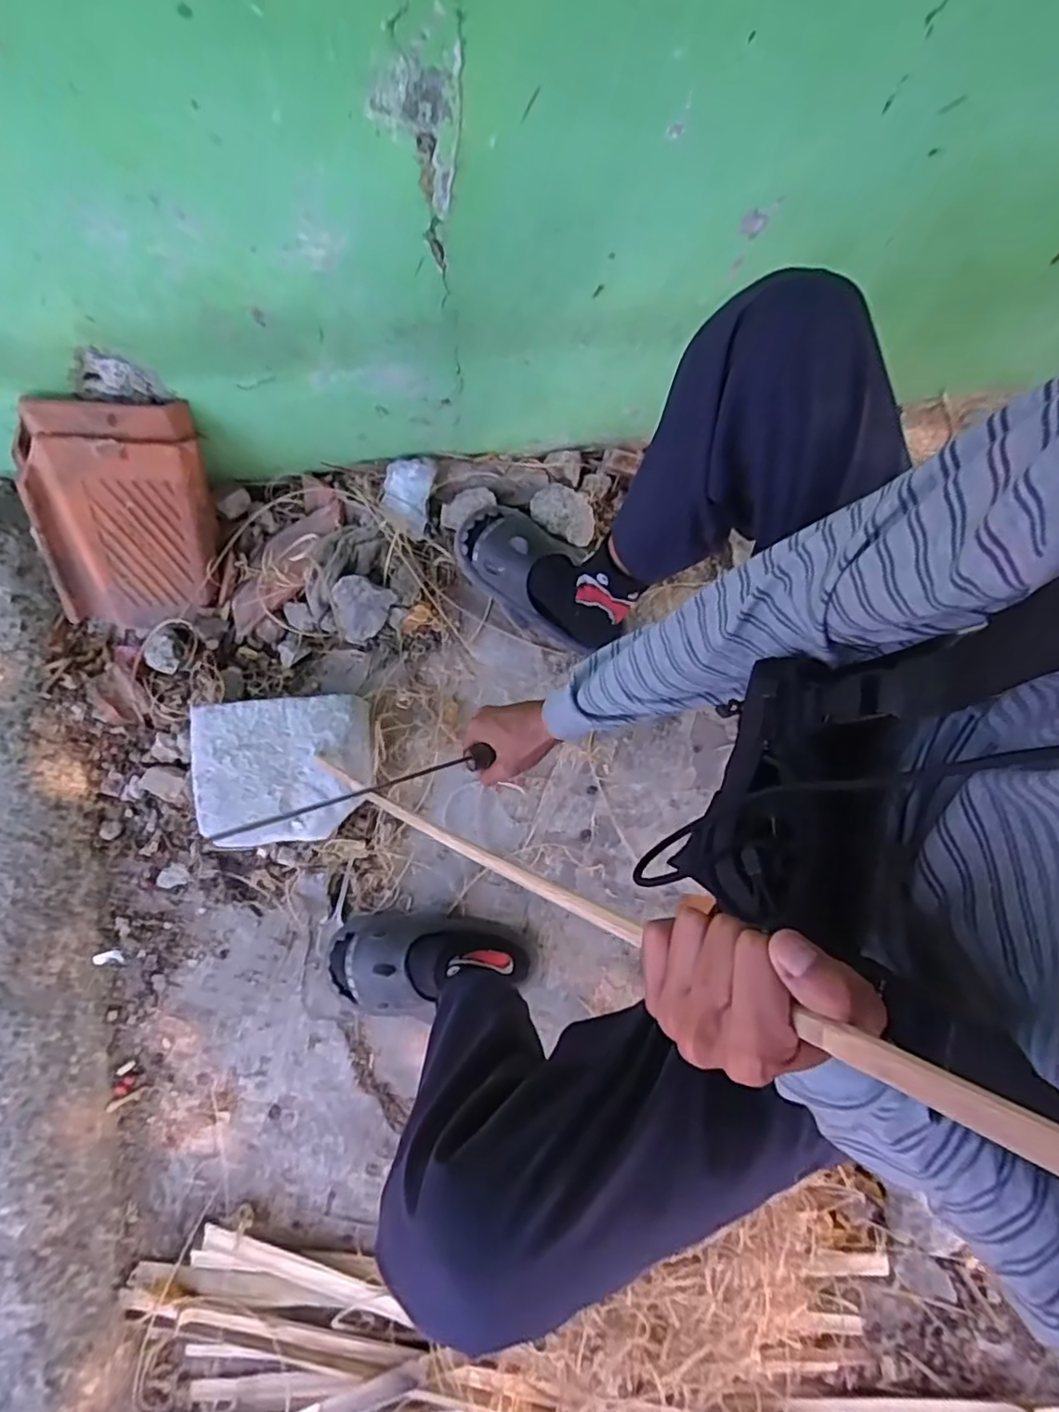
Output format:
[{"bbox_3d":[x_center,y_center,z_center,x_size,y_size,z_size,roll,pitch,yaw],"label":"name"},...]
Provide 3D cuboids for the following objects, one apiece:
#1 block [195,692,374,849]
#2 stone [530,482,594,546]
[{"bbox_3d":[-0.332,0.087,0.890,0.232,0.065,0.188,-5,80,-2],"label":"block"},{"bbox_3d":[0.053,-0.290,0.980,0.103,0.053,0.074,23,80,3],"label":"stone"}]

